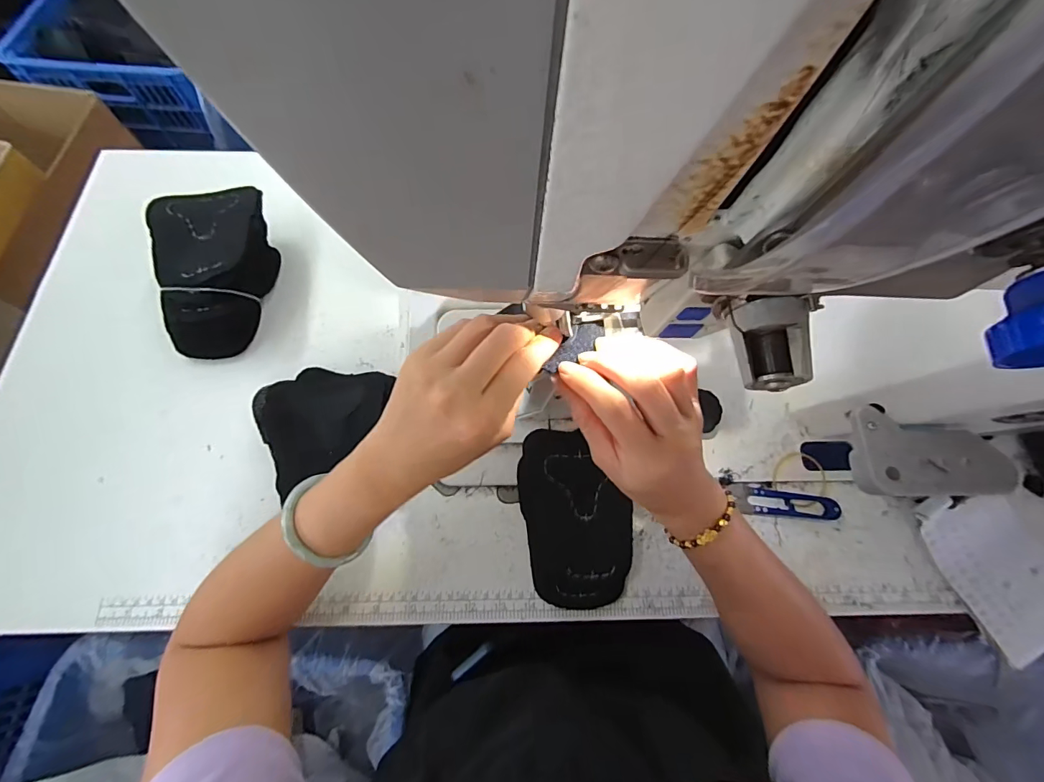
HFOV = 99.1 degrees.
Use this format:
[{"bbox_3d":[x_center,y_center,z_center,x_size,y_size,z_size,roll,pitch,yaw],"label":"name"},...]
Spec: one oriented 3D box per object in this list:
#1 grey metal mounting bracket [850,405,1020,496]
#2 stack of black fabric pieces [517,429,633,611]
[{"bbox_3d":[0.320,0.048,0.353,0.108,0.023,0.067,-1,69,-1],"label":"grey metal mounting bracket"},{"bbox_3d":[0.049,0.112,0.405,0.092,0.023,0.151,-9,72,-4],"label":"stack of black fabric pieces"}]

